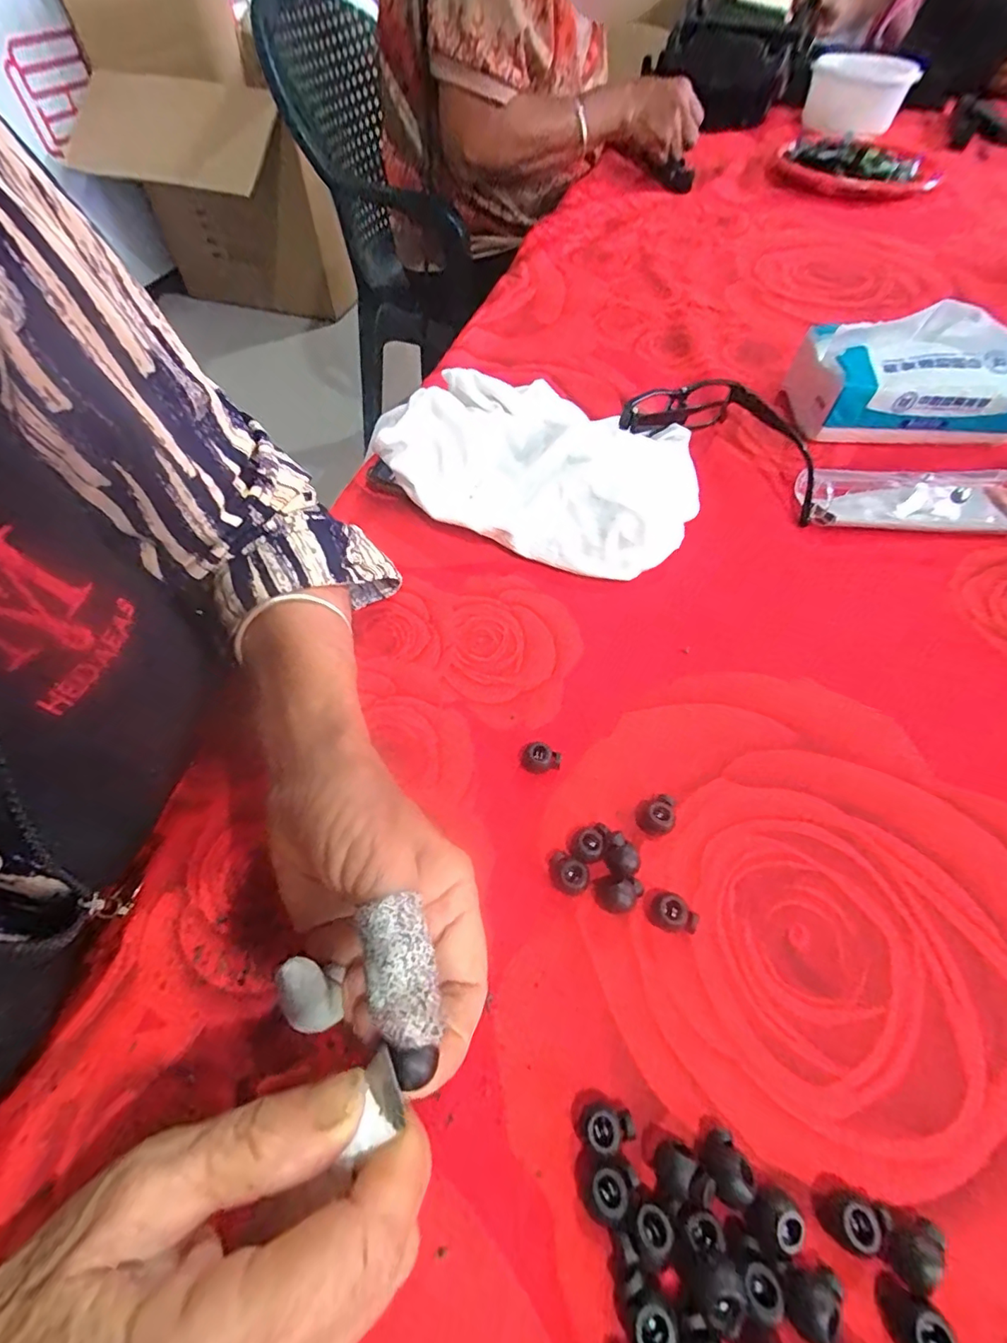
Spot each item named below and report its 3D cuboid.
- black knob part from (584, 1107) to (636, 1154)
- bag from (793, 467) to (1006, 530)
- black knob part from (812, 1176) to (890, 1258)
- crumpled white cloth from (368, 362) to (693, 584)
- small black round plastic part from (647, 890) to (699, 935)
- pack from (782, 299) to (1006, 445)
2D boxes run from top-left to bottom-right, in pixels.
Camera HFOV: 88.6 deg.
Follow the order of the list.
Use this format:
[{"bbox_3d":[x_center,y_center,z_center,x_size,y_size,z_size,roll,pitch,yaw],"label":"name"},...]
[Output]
[{"bbox_3d":[0.038,0.164,0.185,0.017,0.010,0.012,3,56,3],"label":"black knob part"},{"bbox_3d":[0.298,-0.125,0.361,0.158,0.027,0.052,2,56,2],"label":"bag"},{"bbox_3d":[0.116,0.182,0.171,0.019,0.010,0.016,28,61,18],"label":"black knob part"},{"bbox_3d":[0.026,-0.156,0.378,0.226,0.043,0.165,18,58,12],"label":"crumpled white cloth"},{"bbox_3d":[0.073,0.106,0.222,0.020,0.012,0.013,32,63,20],"label":"small black round plastic part"},{"bbox_3d":[0.325,-0.236,0.404,0.165,0.081,0.089,5,57,4],"label":"pack"}]

